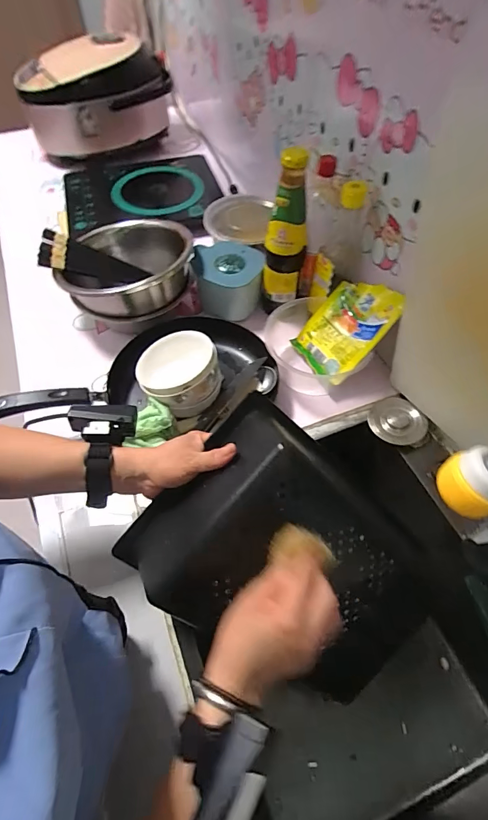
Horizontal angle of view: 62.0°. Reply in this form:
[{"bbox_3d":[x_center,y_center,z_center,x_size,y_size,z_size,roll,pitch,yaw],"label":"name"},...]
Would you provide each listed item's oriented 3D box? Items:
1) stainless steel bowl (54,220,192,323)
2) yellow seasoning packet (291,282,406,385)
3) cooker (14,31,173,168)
[{"bbox_3d":[-0.198,-0.244,0.690,0.205,0.085,0.210,-10,57,-6],"label":"stainless steel bowl"},{"bbox_3d":[0.151,-0.129,0.622,0.153,0.024,0.124,-55,53,18],"label":"yellow seasoning packet"},{"bbox_3d":[-0.357,-0.761,0.986,0.330,0.192,0.242,-12,57,-8],"label":"cooker"}]

